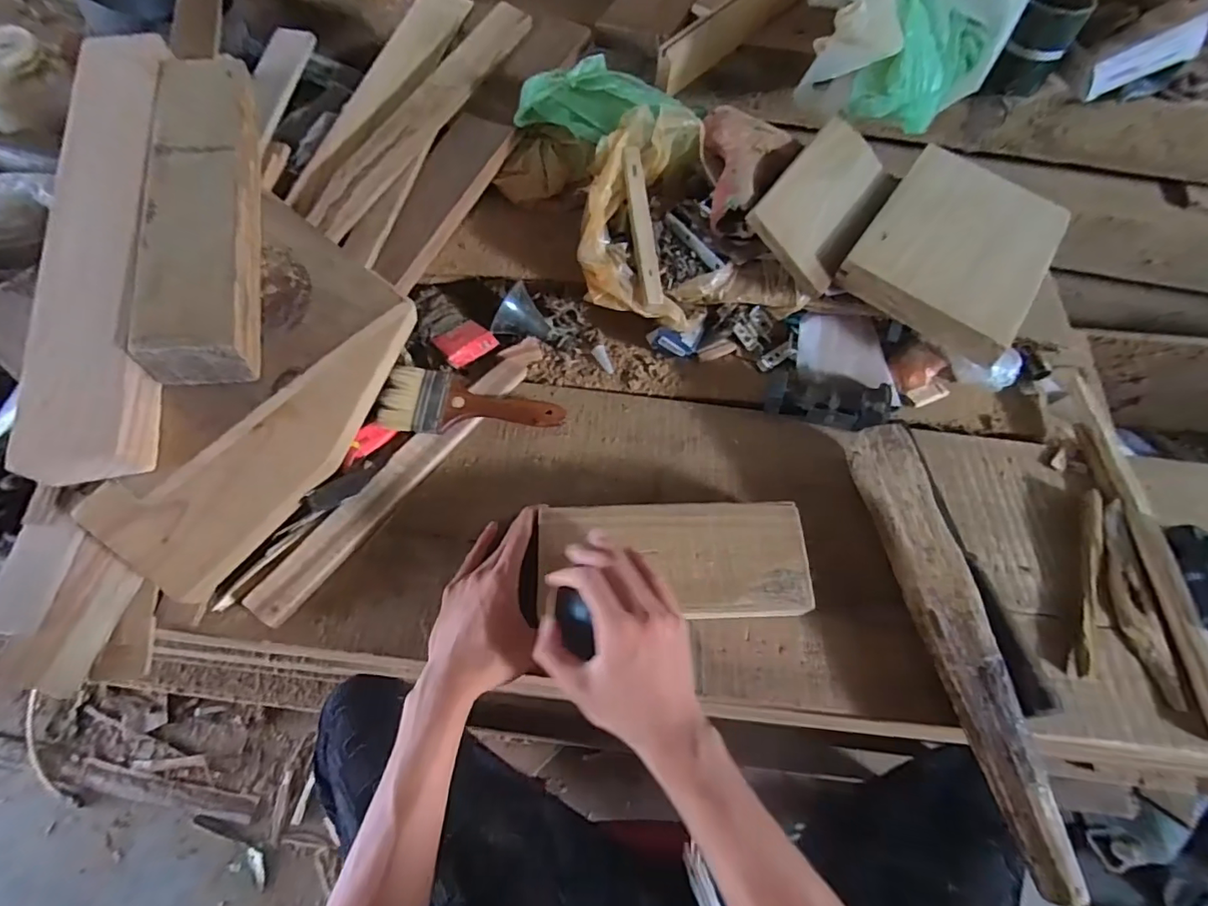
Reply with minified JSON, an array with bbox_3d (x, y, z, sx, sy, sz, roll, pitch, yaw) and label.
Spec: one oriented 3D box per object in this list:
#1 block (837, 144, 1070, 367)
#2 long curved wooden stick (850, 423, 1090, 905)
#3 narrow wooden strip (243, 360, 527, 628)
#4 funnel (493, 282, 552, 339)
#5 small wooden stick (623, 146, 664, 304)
[{"bbox_3d":[0.411,-0.240,0.617,0.190,0.039,0.282,33,65,14],"label":"block"},{"bbox_3d":[0.300,0.150,0.461,0.050,0.054,0.376,-7,62,-6],"label":"long curved wooden stick"},{"bbox_3d":[-0.194,0.016,0.528,0.038,0.025,0.344,32,64,14],"label":"narrow wooden strip"},{"bbox_3d":[-0.091,-0.153,0.607,0.049,0.046,0.057,29,64,13],"label":"funnel"},{"bbox_3d":[0.043,-0.260,0.602,0.023,0.011,0.196,-5,77,-6],"label":"small wooden stick"}]

